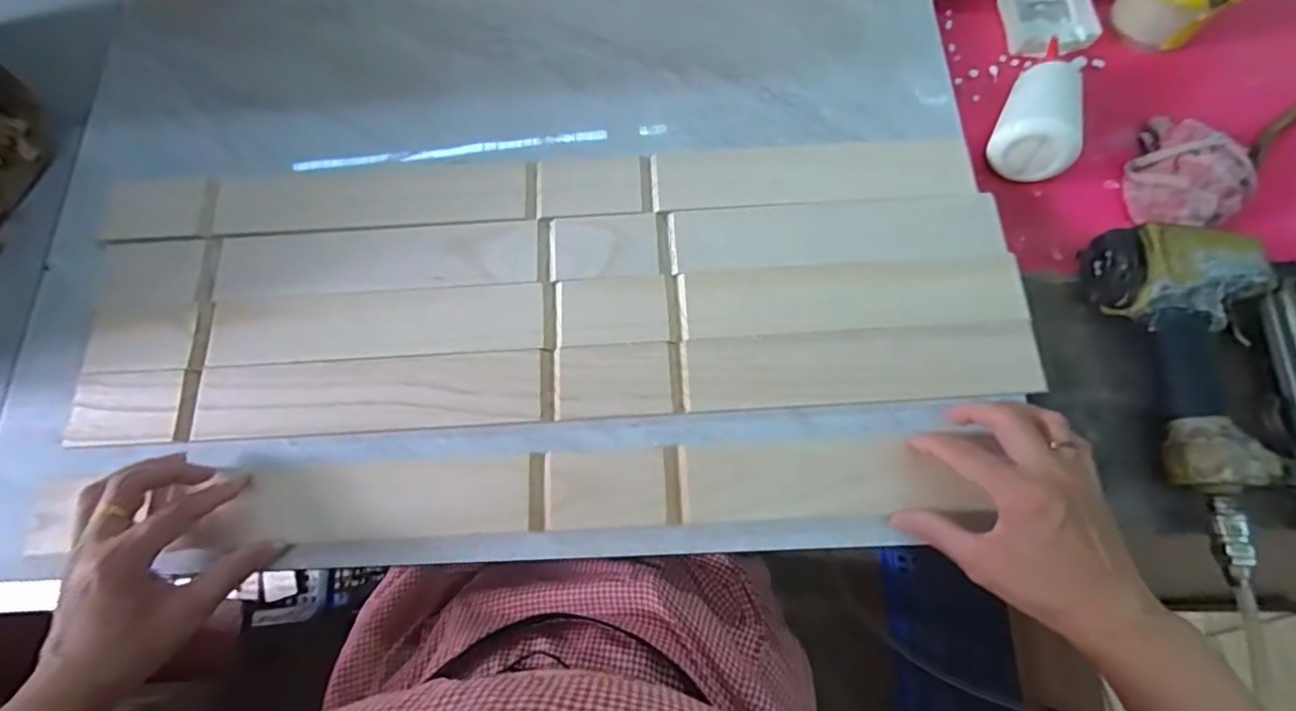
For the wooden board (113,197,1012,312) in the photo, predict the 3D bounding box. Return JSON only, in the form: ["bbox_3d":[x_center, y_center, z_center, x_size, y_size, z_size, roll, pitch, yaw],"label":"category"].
[{"bbox_3d":[-0.077,-0.089,0.461,0.727,0.011,0.063,-4,73,0],"label":"wooden board"}]

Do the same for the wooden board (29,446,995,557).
[{"bbox_3d":[-0.102,0.106,0.414,0.671,0.016,0.058,-2,73,0],"label":"wooden board"}]

